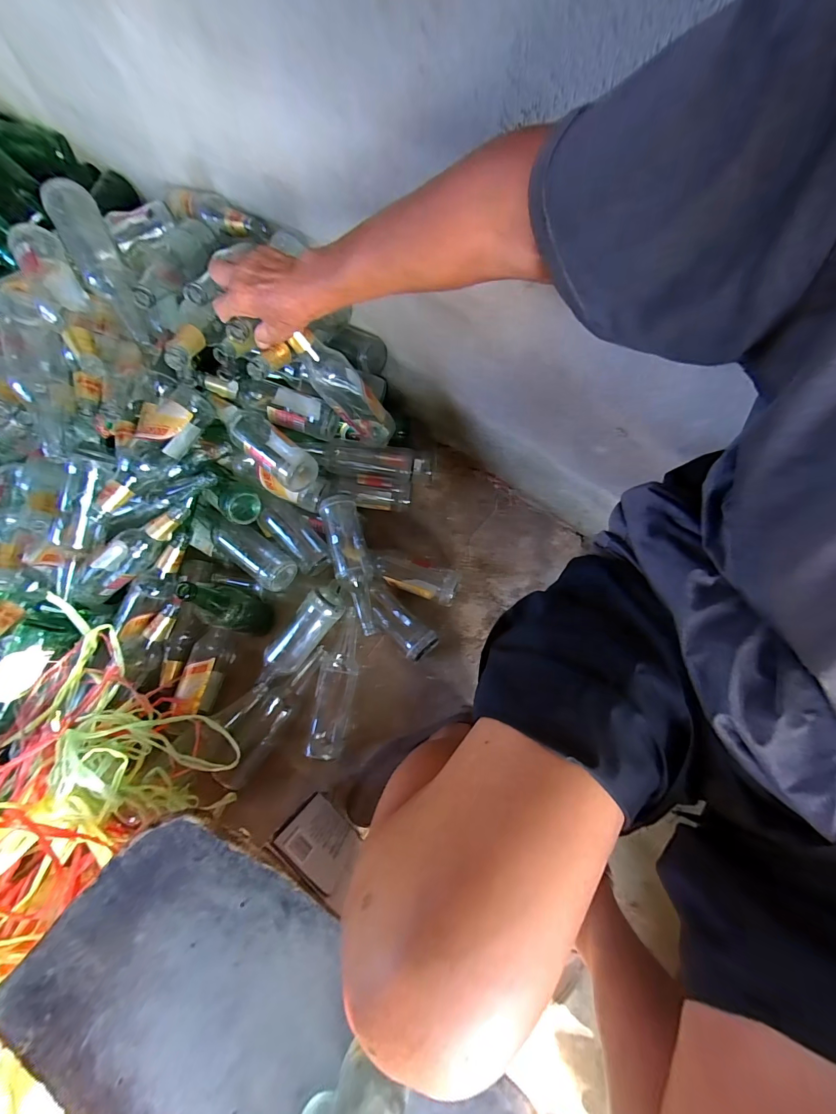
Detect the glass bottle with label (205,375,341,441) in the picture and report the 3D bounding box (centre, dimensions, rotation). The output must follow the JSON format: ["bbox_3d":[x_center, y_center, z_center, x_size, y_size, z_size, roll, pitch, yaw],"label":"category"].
[{"bbox_3d":[-0.264,-0.274,0.716,0.227,0.067,0.079,22,75,8],"label":"glass bottle with label"}]

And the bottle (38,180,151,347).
[{"bbox_3d":[-0.492,-0.448,0.610,0.071,0.057,0.266,-29,88,-7],"label":"bottle"}]

